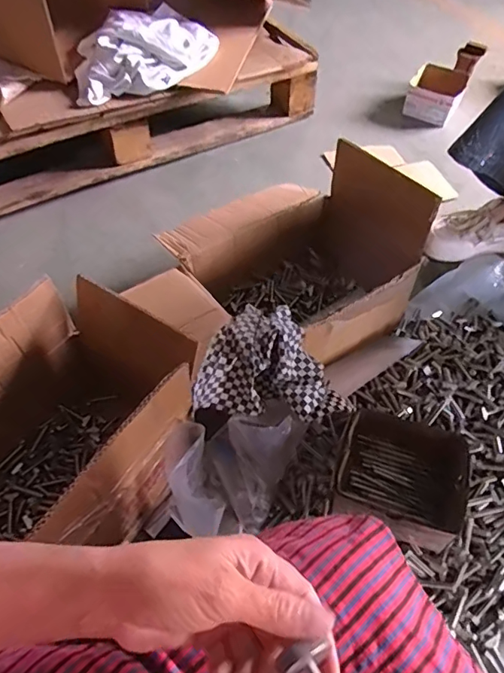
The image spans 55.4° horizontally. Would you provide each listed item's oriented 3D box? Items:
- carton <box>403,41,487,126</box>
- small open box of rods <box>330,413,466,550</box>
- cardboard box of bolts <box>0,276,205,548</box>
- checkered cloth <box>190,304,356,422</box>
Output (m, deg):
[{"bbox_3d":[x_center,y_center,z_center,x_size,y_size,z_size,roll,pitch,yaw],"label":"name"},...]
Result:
[{"bbox_3d":[0.563,-0.749,1.424,0.147,0.119,0.297,25,56,16],"label":"carton"},{"bbox_3d":[0.188,0.185,0.638,0.152,0.108,0.152,16,55,9],"label":"small open box of rods"},{"bbox_3d":[-0.254,0.155,0.636,0.248,0.285,0.354,26,56,16],"label":"cardboard box of bolts"},{"bbox_3d":[0.037,0.036,0.698,0.213,0.104,0.167,7,54,3],"label":"checkered cloth"}]

